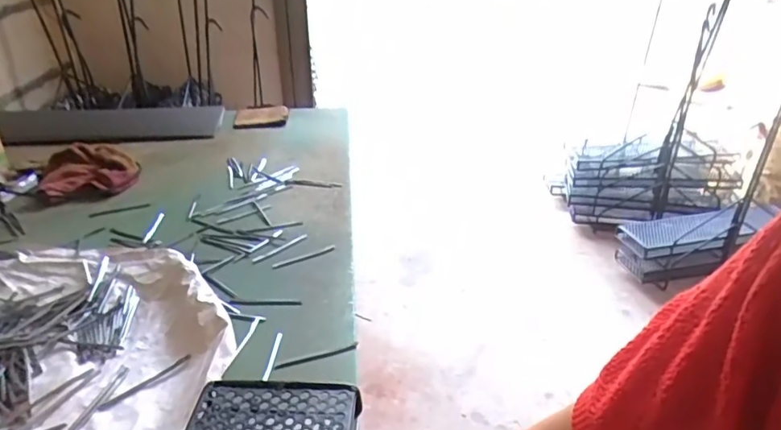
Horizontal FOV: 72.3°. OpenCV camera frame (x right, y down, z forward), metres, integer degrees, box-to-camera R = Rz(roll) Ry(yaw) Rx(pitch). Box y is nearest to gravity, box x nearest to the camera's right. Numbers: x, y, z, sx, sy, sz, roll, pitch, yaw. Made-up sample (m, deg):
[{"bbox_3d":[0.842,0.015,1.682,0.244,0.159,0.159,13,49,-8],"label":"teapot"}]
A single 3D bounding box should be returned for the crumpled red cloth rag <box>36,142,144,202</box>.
[{"bbox_3d":[-0.599,-0.091,1.066,0.171,0.051,0.158,-9,30,-16],"label":"crumpled red cloth rag"}]

